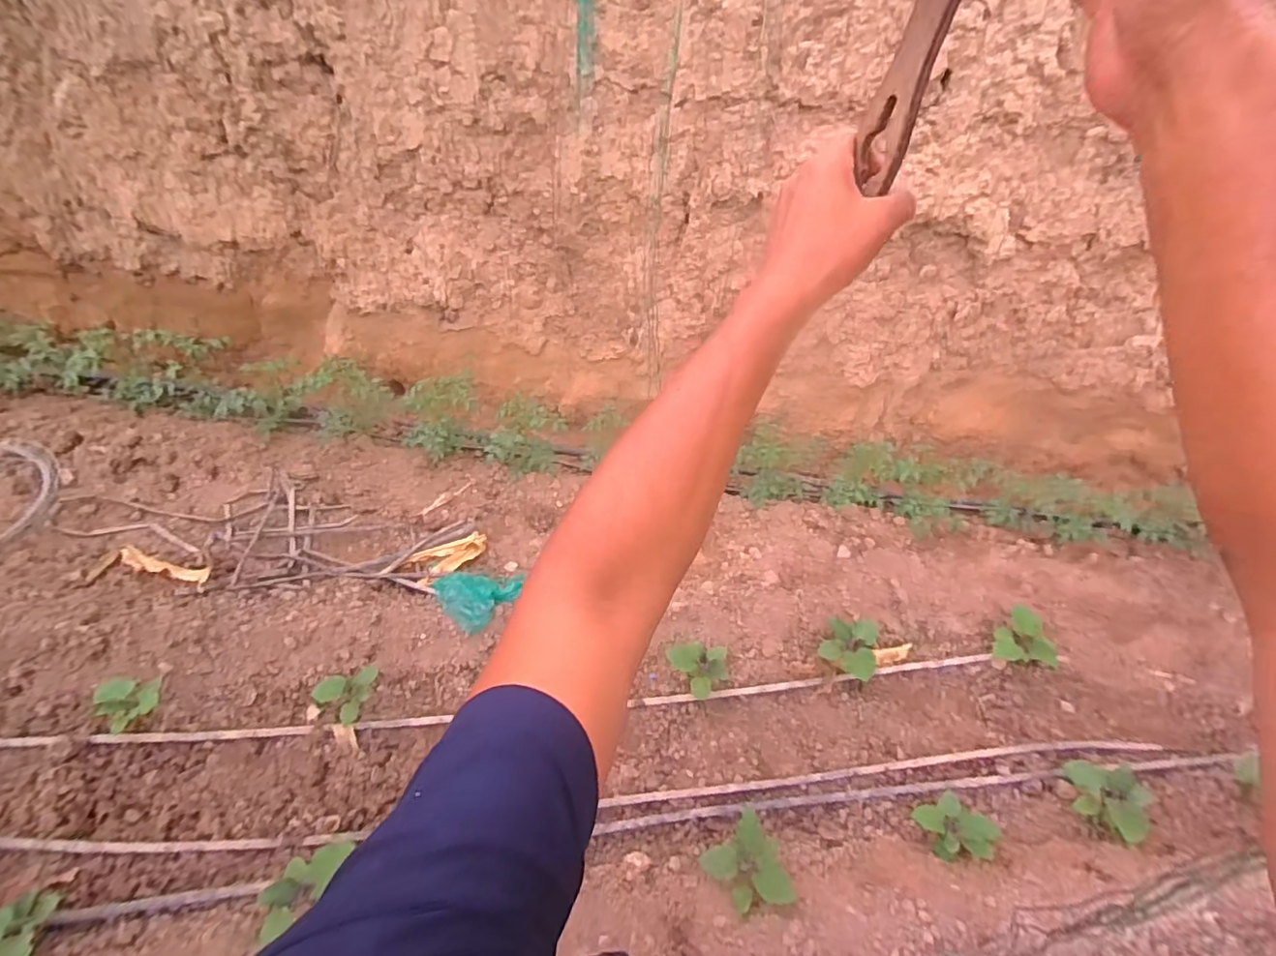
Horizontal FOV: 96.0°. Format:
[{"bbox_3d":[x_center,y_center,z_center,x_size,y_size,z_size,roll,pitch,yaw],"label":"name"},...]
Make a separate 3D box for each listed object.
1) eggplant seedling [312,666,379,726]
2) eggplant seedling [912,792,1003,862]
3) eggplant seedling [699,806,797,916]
[{"bbox_3d":[-0.795,0.577,1.591,0.117,0.079,0.151,23,43,19],"label":"eggplant seedling"},{"bbox_3d":[0.802,0.853,1.416,0.134,0.151,0.163,-17,45,-24],"label":"eggplant seedling"},{"bbox_3d":[0.274,0.921,1.357,0.186,0.083,0.196,-22,48,-28],"label":"eggplant seedling"}]

